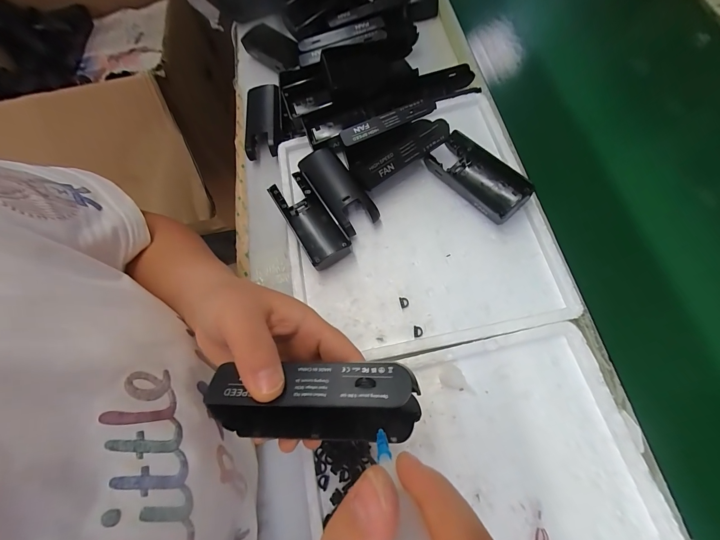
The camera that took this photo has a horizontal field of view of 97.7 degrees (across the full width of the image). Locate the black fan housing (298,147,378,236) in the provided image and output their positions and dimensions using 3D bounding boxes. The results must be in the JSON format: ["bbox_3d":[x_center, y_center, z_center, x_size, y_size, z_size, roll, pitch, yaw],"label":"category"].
[{"bbox_3d":[-0.024,-0.083,0.333,0.043,0.029,0.098,-39,70,-8],"label":"black fan housing"}]

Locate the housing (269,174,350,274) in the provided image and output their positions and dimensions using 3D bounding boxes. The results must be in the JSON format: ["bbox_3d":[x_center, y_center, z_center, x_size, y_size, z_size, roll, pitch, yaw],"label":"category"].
[{"bbox_3d":[-0.052,-0.051,0.329,0.042,0.030,0.102,-32,69,-5],"label":"housing"}]

